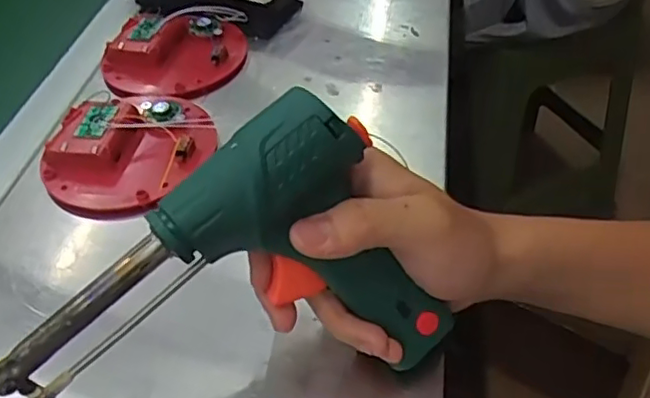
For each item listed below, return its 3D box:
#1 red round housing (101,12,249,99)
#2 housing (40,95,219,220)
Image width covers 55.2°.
[{"bbox_3d":[-0.129,-0.126,0.529,0.115,0.029,0.103,-2,44,3],"label":"red round housing"},{"bbox_3d":[-0.139,-0.039,0.445,0.104,0.026,0.123,23,51,26],"label":"housing"}]

